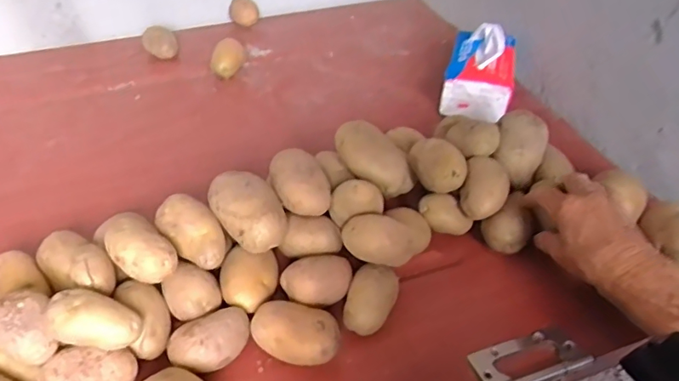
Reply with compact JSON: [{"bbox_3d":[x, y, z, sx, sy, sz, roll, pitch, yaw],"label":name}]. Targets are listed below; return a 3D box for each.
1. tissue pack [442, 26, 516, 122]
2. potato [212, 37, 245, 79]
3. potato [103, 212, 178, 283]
[{"bbox_3d":[0.208,-0.177,0.772,0.094,0.094,0.155,12,44,12],"label":"tissue pack"},{"bbox_3d":[-0.171,-0.203,0.821,0.055,0.047,0.050,-8,43,-10],"label":"potato"},{"bbox_3d":[-0.172,0.049,0.458,0.066,0.032,0.041,30,50,28],"label":"potato"}]

